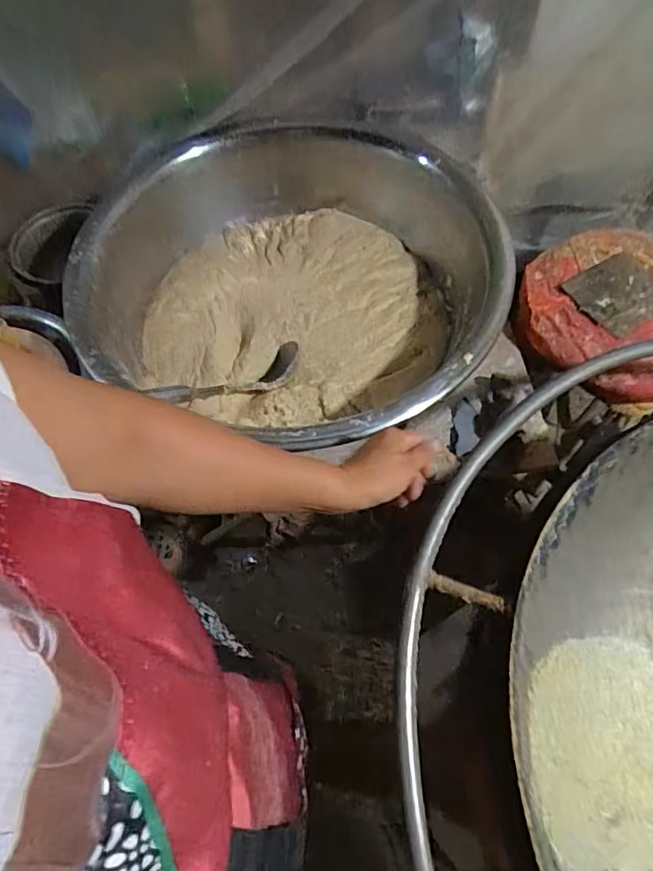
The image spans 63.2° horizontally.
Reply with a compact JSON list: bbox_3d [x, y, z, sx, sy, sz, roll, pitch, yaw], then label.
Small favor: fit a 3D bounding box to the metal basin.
[{"bbox_3d":[-0.043,-0.257,0.812,0.623,0.174,0.581,1,62,-1],"label":"metal basin"}]

